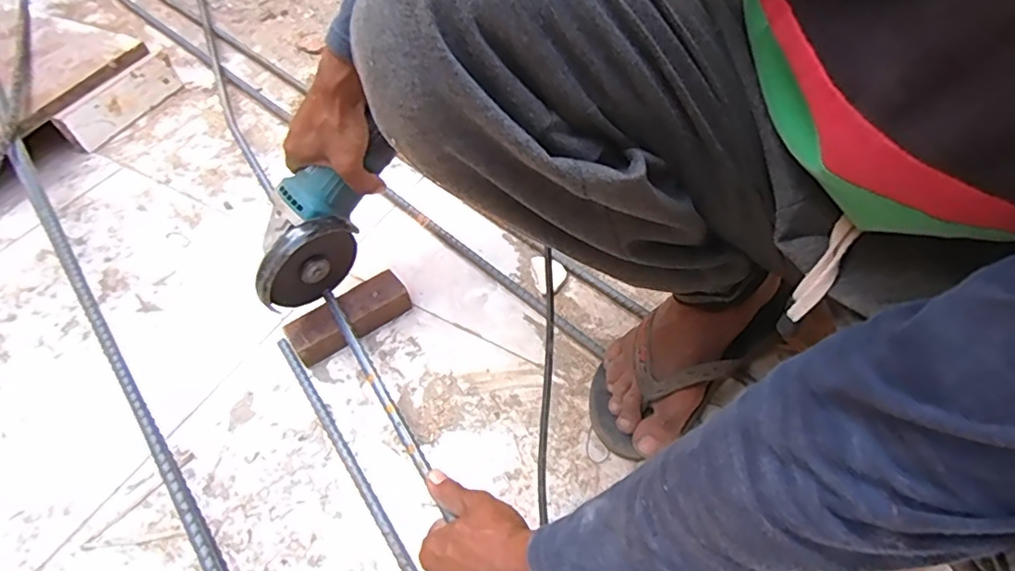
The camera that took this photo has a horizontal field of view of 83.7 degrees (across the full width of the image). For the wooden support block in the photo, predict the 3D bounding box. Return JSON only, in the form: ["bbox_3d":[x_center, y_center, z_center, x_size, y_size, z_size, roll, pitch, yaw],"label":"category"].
[{"bbox_3d":[-0.166,0.034,0.600,0.124,0.038,0.045,-30,56,-17],"label":"wooden support block"}]

